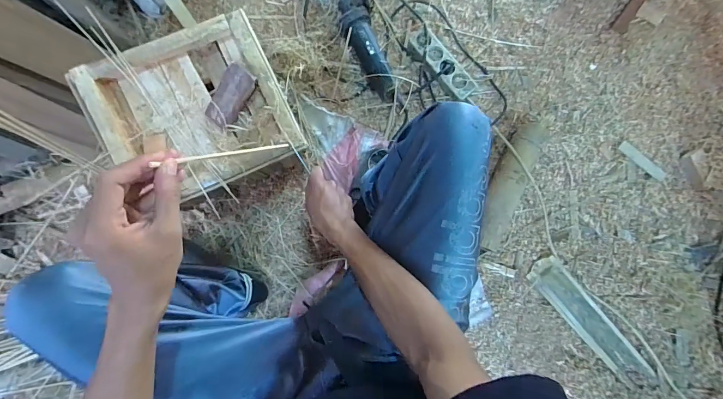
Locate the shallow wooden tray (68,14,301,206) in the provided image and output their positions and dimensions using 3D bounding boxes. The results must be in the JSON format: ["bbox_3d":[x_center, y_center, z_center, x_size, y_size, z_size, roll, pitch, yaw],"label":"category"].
[{"bbox_3d":[-0.275,-0.142,0.603,0.292,0.062,0.252,-25,89,-6],"label":"shallow wooden tray"}]

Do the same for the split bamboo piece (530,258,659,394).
[{"bbox_3d":[0.584,0.314,0.902,0.085,0.035,0.406,-42,91,-6],"label":"split bamboo piece"}]

